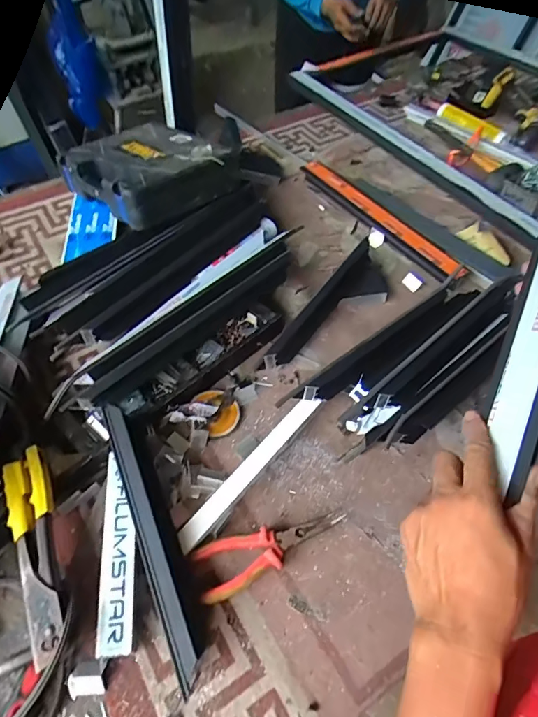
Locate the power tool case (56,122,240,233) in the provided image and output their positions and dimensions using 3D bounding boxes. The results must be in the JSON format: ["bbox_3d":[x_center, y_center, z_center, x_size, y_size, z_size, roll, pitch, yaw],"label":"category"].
[{"bbox_3d":[-0.251,-0.396,0.945,0.264,0.081,0.281,-36,60,-25],"label":"power tool case"}]

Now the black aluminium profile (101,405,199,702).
[{"bbox_3d":[-0.153,0.214,0.570,0.033,0.045,0.345,-18,62,-17],"label":"black aluminium profile"}]

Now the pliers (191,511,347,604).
[{"bbox_3d":[0.004,0.240,0.586,0.195,0.025,0.062,-20,54,-15],"label":"pliers"}]

